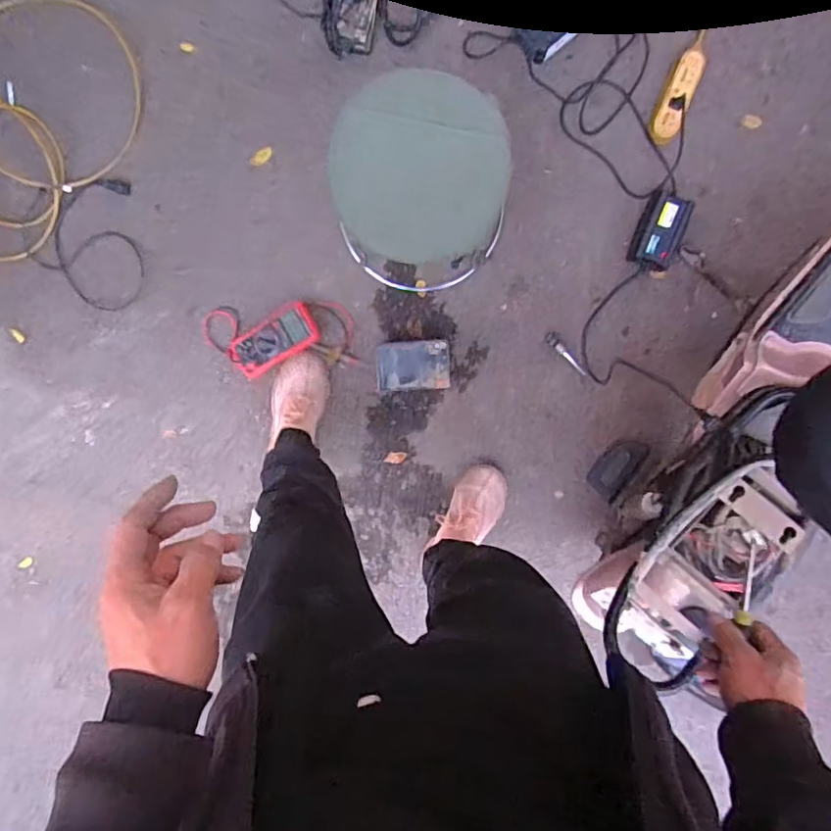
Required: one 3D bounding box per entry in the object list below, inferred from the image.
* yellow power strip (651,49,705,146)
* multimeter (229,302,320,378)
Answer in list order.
[{"bbox_3d":[0.510,-0.622,1.120,0.051,0.035,0.174,22,99,-3],"label":"yellow power strip"},{"bbox_3d":[-0.300,-0.161,1.235,0.190,0.046,0.088,-32,98,6],"label":"multimeter"}]

